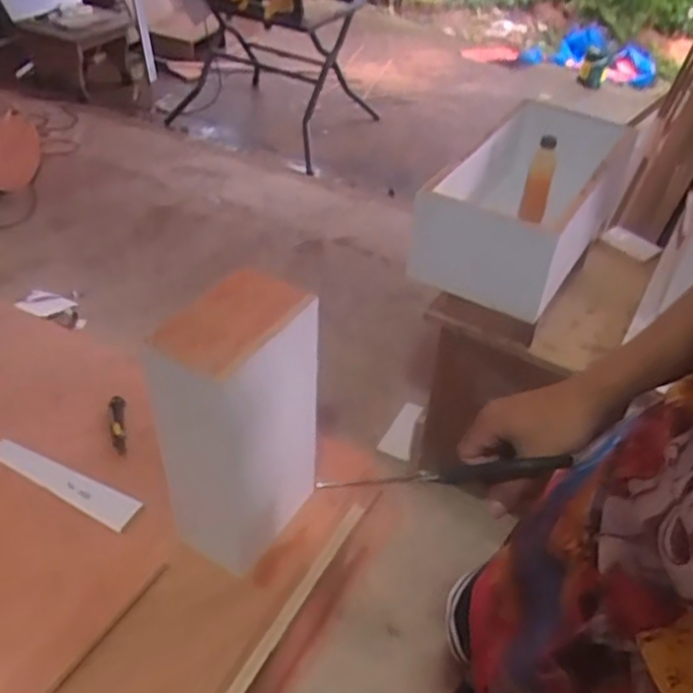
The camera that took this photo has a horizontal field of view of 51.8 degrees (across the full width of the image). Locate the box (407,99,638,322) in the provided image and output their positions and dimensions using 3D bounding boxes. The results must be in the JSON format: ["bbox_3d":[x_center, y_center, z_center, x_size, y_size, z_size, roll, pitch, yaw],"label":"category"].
[{"bbox_3d":[0.398,-0.329,1.443,0.255,0.193,0.667,25,47,21],"label":"box"}]

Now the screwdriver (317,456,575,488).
[{"bbox_3d":[0.090,0.109,0.613,0.193,0.012,0.015,-7,38,12],"label":"screwdriver"}]

